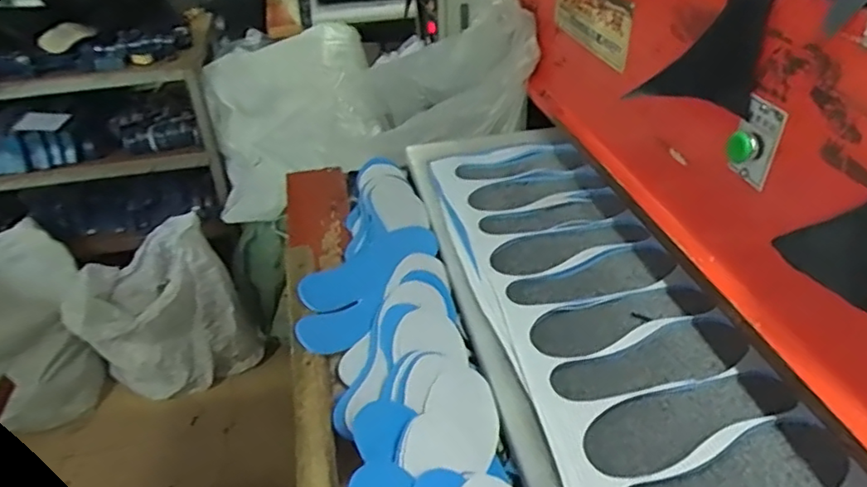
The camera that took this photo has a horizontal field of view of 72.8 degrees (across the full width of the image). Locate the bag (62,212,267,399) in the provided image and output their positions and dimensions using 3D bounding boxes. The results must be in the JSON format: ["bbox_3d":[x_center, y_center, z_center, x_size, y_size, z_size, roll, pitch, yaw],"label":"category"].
[{"bbox_3d":[-0.780,0.204,1.735,0.439,0.556,0.197,-8,38,-6],"label":"bag"}]

